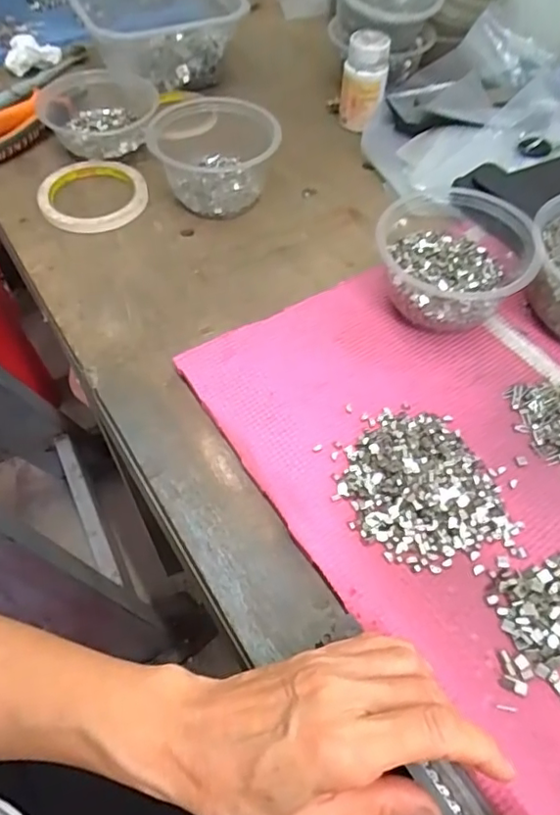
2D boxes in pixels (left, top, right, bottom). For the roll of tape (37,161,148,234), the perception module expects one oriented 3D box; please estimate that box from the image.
[{"bbox_3d":[-0.174,-0.200,0.534,0.095,0.015,0.094,0,56,1],"label":"roll of tape"}]

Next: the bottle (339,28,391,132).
[{"bbox_3d":[0.086,-0.334,0.586,0.046,0.083,0.044,6,57,5],"label":"bottle"}]

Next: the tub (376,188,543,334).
[{"bbox_3d":[0.131,-0.112,0.437,0.107,0.068,0.104,0,56,1],"label":"tub"}]

